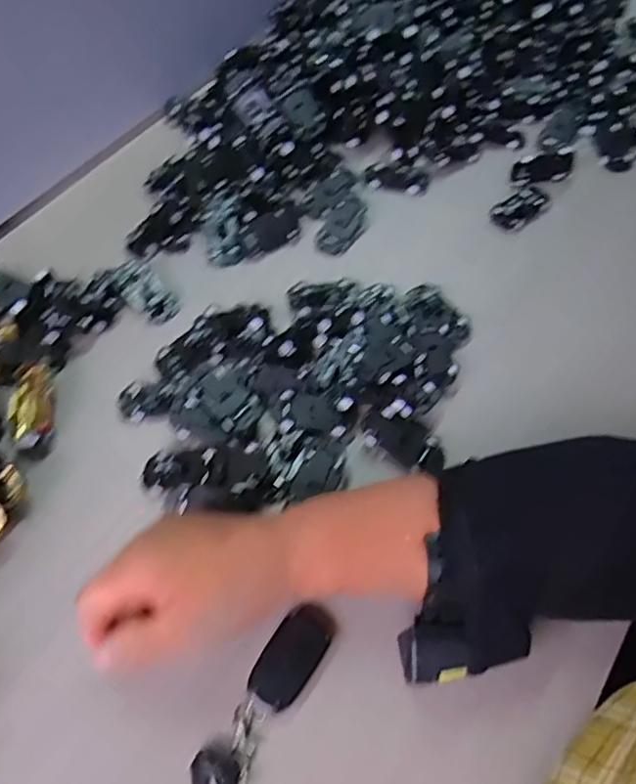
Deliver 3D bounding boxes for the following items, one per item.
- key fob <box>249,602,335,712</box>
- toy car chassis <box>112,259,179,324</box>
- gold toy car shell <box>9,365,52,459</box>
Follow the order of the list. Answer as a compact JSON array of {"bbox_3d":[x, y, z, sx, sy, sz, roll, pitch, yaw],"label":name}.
[{"bbox_3d":[-0.015,0.160,0.371,0.030,0.015,0.062,29,63,18],"label":"key fob"},{"bbox_3d":[-0.151,-0.090,0.531,0.069,0.014,0.035,35,65,21],"label":"toy car chassis"},{"bbox_3d":[-0.220,0.014,0.466,0.031,0.021,0.074,-16,59,-9],"label":"gold toy car shell"}]

